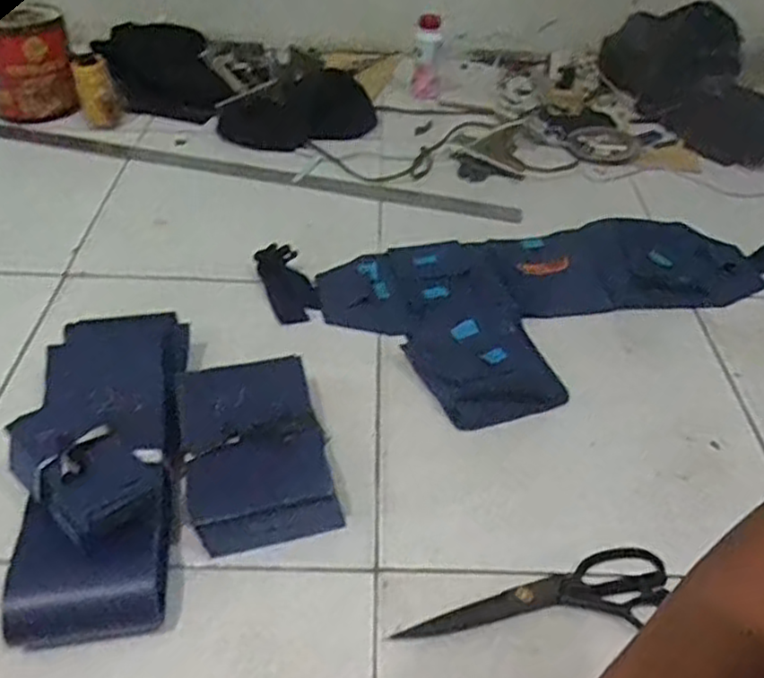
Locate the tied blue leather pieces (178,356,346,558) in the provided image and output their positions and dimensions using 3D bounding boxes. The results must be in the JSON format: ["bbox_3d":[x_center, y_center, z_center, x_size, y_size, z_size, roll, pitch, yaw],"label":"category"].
[{"bbox_3d":[-0.122,0.102,0.676,0.134,0.050,0.183,-9,45,-14],"label":"tied blue leather pieces"}]

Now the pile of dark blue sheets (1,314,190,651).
[{"bbox_3d":[-0.256,0.092,0.656,0.132,0.090,0.355,-4,44,-9],"label":"pile of dark blue sheets"}]

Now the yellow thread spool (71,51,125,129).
[{"bbox_3d":[-0.458,-0.396,1.153,0.064,0.108,0.047,-13,46,-17],"label":"yellow thread spool"}]

